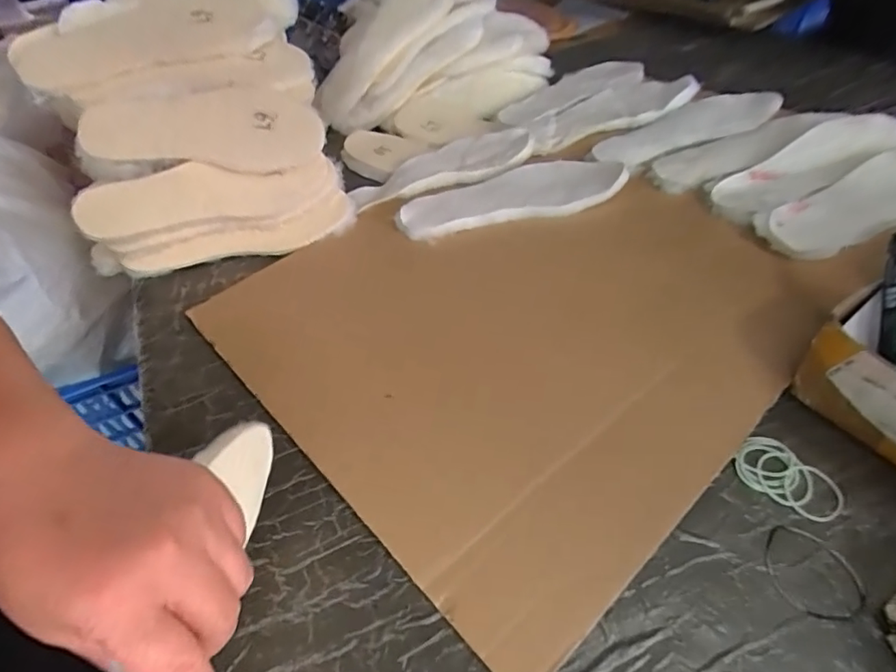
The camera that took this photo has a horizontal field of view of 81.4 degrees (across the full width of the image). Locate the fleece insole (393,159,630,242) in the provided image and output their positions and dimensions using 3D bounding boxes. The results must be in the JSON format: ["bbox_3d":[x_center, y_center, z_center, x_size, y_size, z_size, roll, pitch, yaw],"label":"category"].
[{"bbox_3d":[0.077,-0.182,0.662,0.278,0.023,0.098,-10,52,1],"label":"fleece insole"}]

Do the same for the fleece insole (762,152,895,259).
[{"bbox_3d":[0.463,-0.152,0.568,0.259,0.012,0.087,-20,59,-5],"label":"fleece insole"}]

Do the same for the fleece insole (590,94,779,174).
[{"bbox_3d":[0.325,-0.289,0.724,0.275,0.012,0.098,-25,49,-12],"label":"fleece insole"}]

